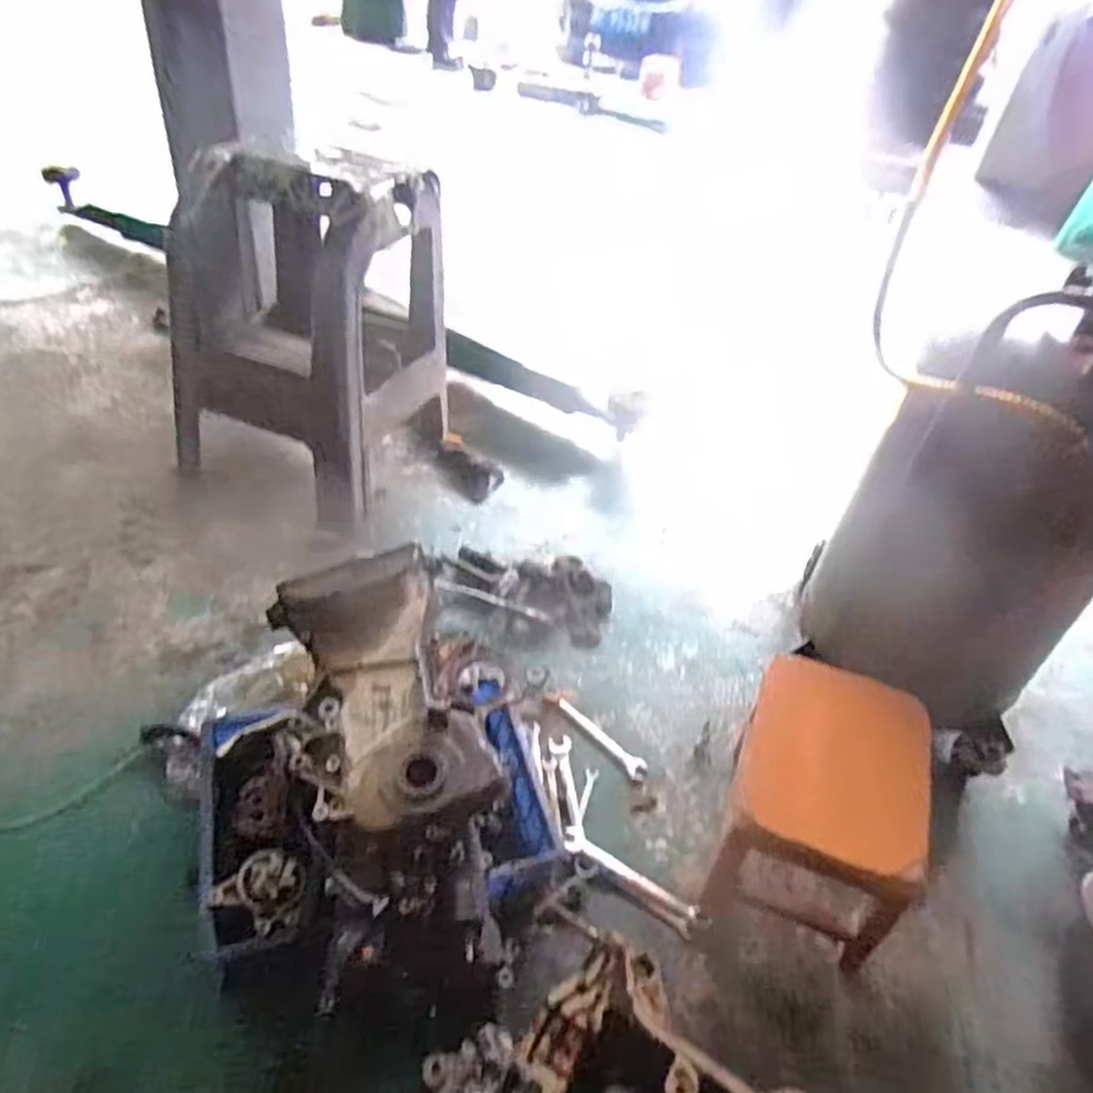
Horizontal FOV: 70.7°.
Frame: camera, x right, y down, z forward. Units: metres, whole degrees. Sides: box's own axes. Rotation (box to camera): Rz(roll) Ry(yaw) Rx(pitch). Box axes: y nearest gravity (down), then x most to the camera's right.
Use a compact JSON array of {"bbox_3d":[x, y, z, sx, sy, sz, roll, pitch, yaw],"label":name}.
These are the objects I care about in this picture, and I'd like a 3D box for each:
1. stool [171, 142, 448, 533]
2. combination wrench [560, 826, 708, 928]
[{"bbox_3d":[-0.478,-0.436,1.558,0.449,0.594,0.457,18,42,10],"label":"stool"},{"bbox_3d":[0.126,0.476,1.106,0.227,0.009,0.029,26,44,19],"label":"combination wrench"}]

